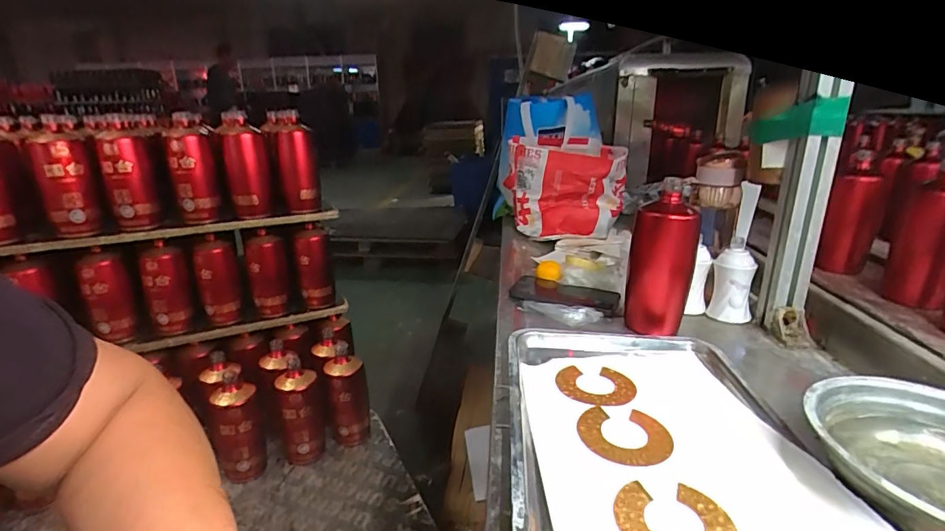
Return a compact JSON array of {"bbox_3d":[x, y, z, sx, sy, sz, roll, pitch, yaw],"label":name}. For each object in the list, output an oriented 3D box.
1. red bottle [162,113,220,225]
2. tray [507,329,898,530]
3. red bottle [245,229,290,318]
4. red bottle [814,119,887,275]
[{"bbox_3d":[-0.557,-0.186,0.961,0.082,0.181,0.083,-12,23,-26],"label":"red bottle"},{"bbox_3d":[0.163,0.145,0.450,0.254,0.037,0.338,-1,20,4],"label":"tray"},{"bbox_3d":[-0.451,0.028,1.066,0.080,0.189,0.067,-10,22,-22],"label":"red bottle"},{"bbox_3d":[0.670,-0.115,0.839,0.072,0.253,0.078,13,25,36],"label":"red bottle"}]

